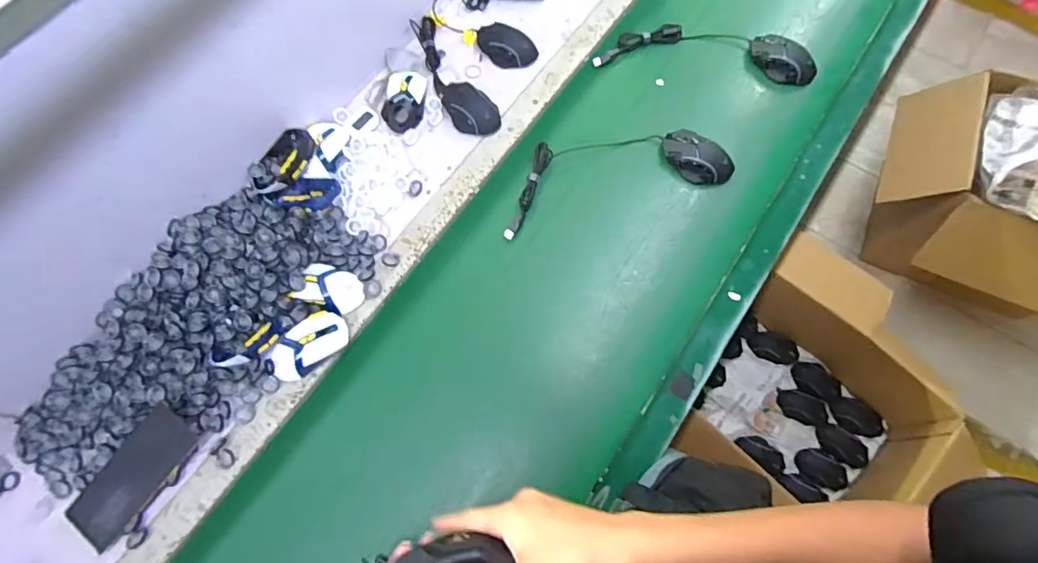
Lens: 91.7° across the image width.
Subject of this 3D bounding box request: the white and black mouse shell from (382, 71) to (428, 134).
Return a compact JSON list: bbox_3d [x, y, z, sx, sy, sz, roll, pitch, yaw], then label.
[{"bbox_3d":[-0.200,-0.319,0.872,0.071,0.026,0.113,3,74,0],"label":"white and black mouse shell"}]

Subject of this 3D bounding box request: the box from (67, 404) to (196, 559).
[{"bbox_3d":[-0.506,0.254,0.663,0.081,0.012,0.167,36,75,14],"label":"box"}]

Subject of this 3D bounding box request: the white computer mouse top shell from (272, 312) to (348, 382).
[{"bbox_3d":[-0.303,0.092,0.722,0.113,0.034,0.060,-38,73,-11],"label":"white computer mouse top shell"}]

